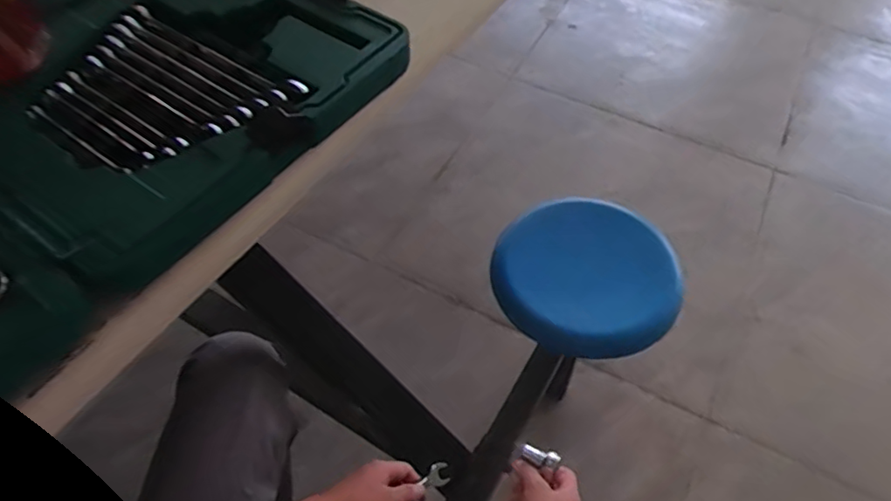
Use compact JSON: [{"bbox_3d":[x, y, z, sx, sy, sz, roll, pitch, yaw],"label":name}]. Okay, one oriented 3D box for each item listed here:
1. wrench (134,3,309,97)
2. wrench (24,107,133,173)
[{"bbox_3d":[-0.228,-0.202,0.598,0.240,0.024,0.020,30,57,18],"label":"wrench"},{"bbox_3d":[-0.323,-0.096,0.526,0.137,0.006,0.012,30,60,20],"label":"wrench"}]

